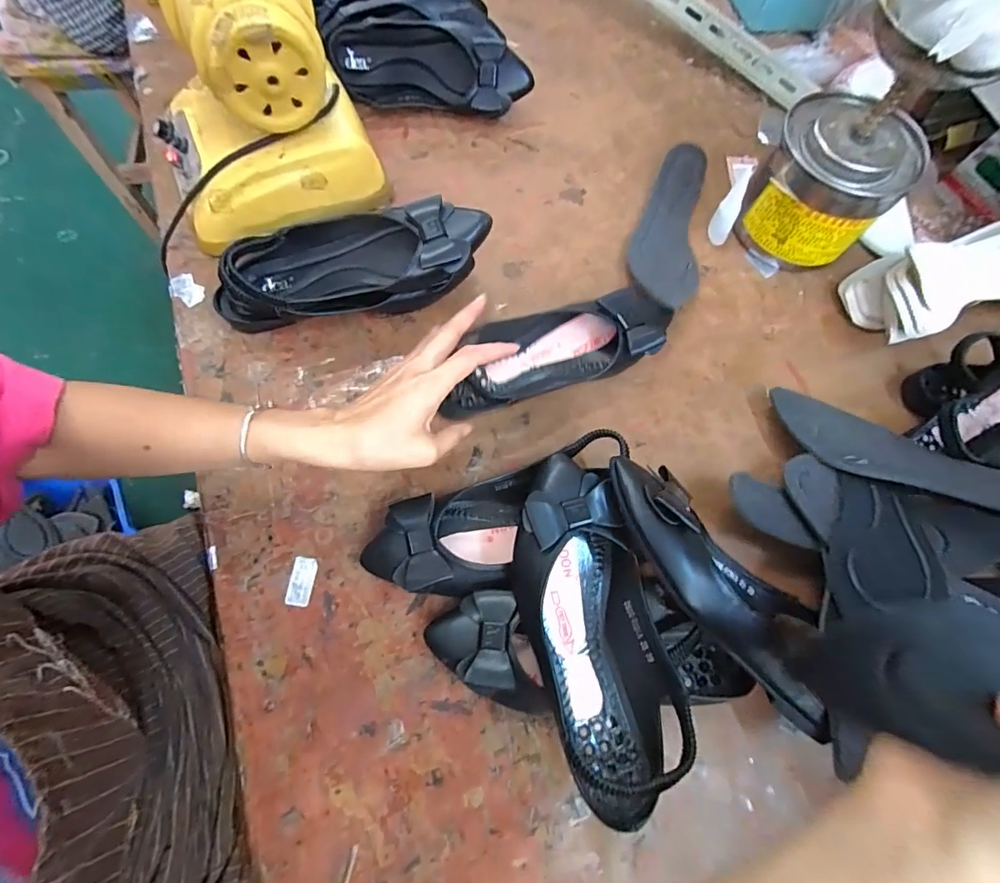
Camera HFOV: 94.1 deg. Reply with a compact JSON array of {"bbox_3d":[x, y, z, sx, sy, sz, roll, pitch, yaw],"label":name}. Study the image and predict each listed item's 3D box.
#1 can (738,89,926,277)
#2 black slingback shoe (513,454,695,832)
[{"bbox_3d":[0.335,-0.265,0.488,0.133,0.122,0.117,33,73,9],"label":"can"},{"bbox_3d":[0.069,0.138,0.367,0.094,0.080,0.247,-13,72,-6],"label":"black slingback shoe"}]

